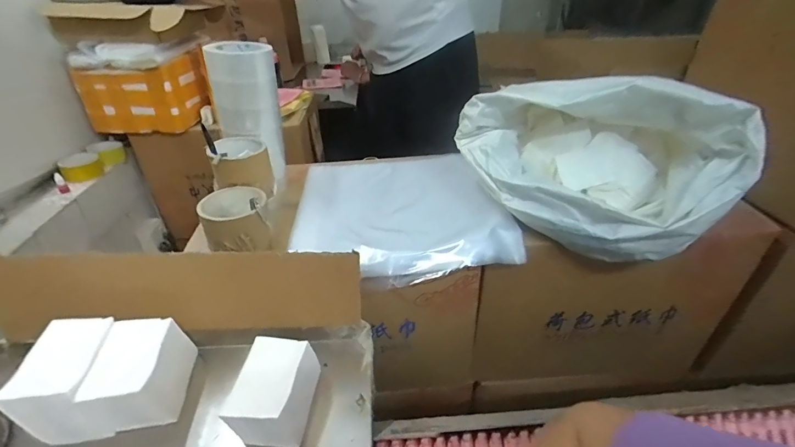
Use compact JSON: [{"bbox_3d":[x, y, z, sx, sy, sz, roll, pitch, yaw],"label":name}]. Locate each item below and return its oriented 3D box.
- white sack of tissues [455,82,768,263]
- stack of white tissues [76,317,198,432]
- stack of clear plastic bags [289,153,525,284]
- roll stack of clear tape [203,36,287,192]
[{"bbox_3d":[0.304,-0.116,0.647,0.428,0.212,0.232,26,43,33],"label":"white sack of tissues"},{"bbox_3d":[-0.307,0.186,0.472,0.068,0.094,0.110,-5,35,-6],"label":"stack of white tissues"},{"bbox_3d":[0.005,-0.048,0.759,0.385,0.066,0.372,-2,35,-2],"label":"stack of clear plastic bags"},{"bbox_3d":[-0.280,-0.204,0.761,0.093,0.265,0.117,24,41,31],"label":"roll stack of clear tape"}]

